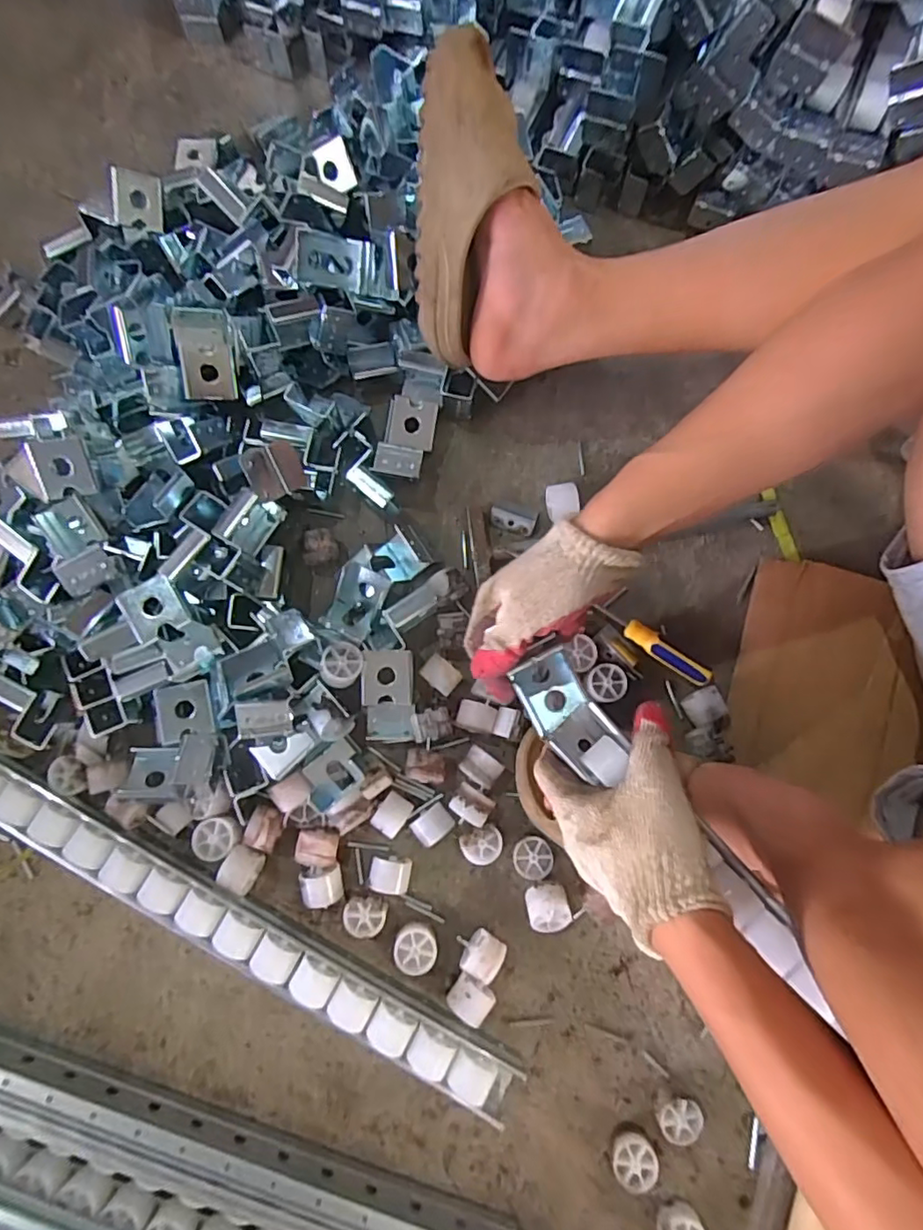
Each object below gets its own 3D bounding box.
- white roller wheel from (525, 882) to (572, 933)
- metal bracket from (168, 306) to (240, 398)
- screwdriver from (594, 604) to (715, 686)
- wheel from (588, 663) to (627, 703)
[{"bbox_3d":[0.073,0.249,0.501,0.035,0.035,0.039,-14,78,-3],"label":"white roller wheel"},{"bbox_3d":[-0.239,-0.244,0.544,0.050,0.028,0.086,-5,94,-25],"label":"metal bracket"},{"bbox_3d":[0.179,0.028,0.545,0.114,0.024,0.019,39,80,8],"label":"screwdriver"},{"bbox_3d":[0.133,0.062,0.534,0.035,0.013,0.033,1,78,0],"label":"wheel"}]

